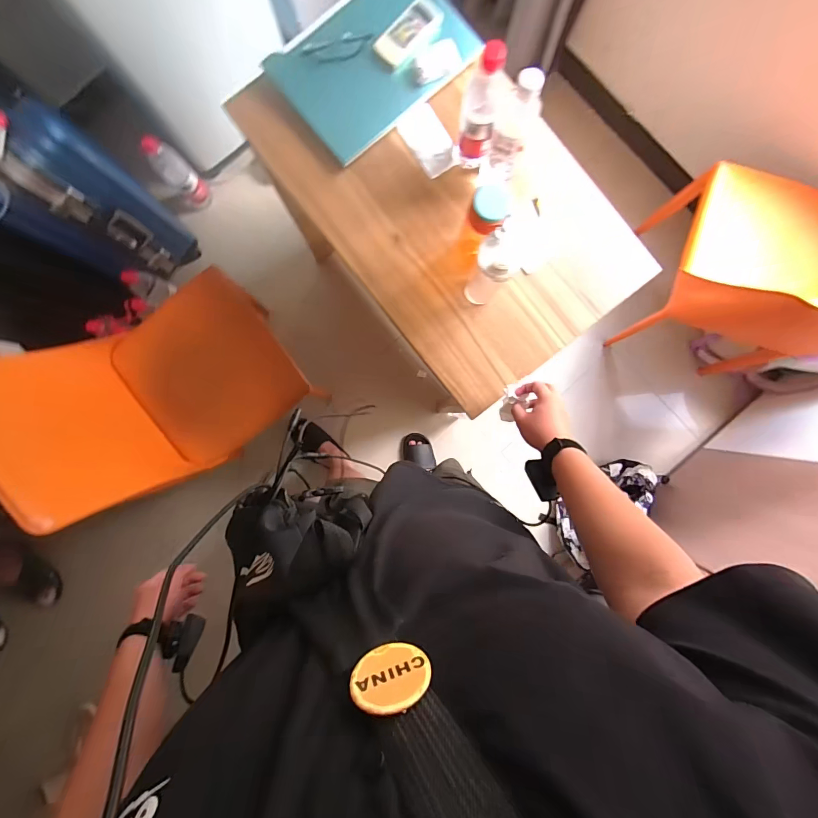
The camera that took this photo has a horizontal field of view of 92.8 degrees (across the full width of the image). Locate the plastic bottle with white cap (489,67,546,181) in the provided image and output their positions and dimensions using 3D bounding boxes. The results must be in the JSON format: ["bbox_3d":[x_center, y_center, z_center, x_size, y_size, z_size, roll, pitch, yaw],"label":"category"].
[{"bbox_3d":[0.172,-0.456,0.654,0.057,0.210,0.054,0,90,0],"label":"plastic bottle with white cap"}]

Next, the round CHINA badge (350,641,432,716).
[{"bbox_3d":[-0.010,0.142,0.209,0.042,0.041,0.004,-12,104,-17],"label":"round CHINA badge"}]

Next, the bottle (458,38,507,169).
[{"bbox_3d":[0.120,-0.497,0.661,0.057,0.221,0.055,9,90,0],"label":"bottle"}]

